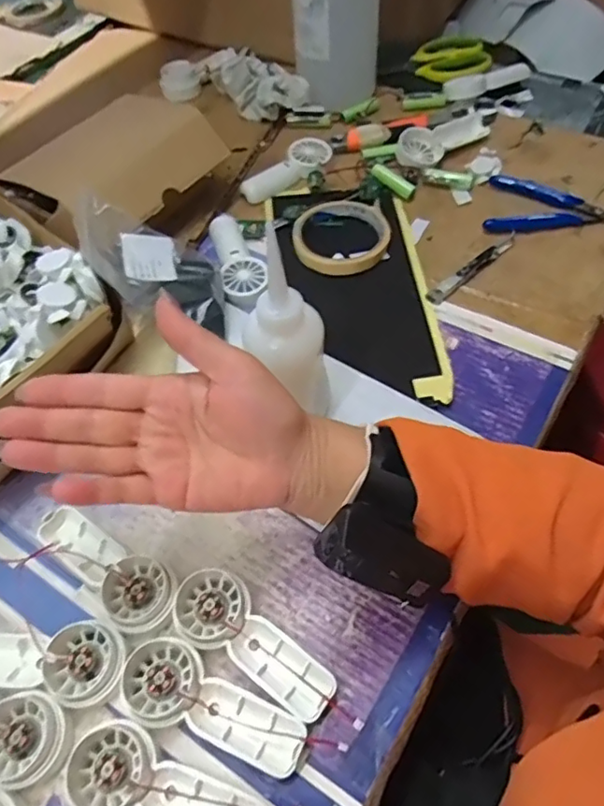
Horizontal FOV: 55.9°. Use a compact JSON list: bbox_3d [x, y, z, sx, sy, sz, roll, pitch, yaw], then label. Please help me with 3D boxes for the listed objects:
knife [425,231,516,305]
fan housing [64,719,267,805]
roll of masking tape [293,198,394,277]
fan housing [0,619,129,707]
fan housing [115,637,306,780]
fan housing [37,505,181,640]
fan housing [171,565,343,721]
[{"bbox_3d":[0.156,-0.124,0.515,0.114,0.010,0.015,-37,60,-18],"label":"knife"},{"bbox_3d":[-0.073,0.209,0.308,0.112,0.022,0.044,9,57,12],"label":"fan housing"},{"bbox_3d":[0.037,-0.160,0.540,0.087,0.020,0.090,-3,56,4],"label":"roll of masking tape"},{"bbox_3d":[-0.163,0.160,0.346,0.110,0.019,0.043,-4,56,2],"label":"fan housing"},{"bbox_3d":[-0.053,0.175,0.328,0.112,0.023,0.043,19,60,17],"label":"fan housing"},{"bbox_3d":[-0.129,0.106,0.381,0.116,0.019,0.043,35,66,25],"label":"fan housing"},{"bbox_3d":[-0.032,0.147,0.346,0.111,0.024,0.042,35,66,25],"label":"fan housing"}]

